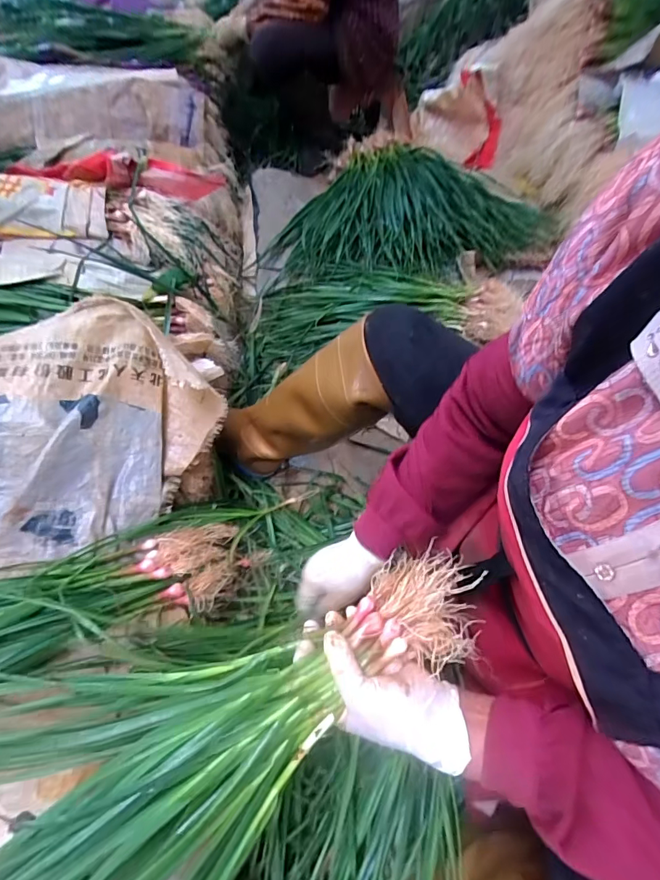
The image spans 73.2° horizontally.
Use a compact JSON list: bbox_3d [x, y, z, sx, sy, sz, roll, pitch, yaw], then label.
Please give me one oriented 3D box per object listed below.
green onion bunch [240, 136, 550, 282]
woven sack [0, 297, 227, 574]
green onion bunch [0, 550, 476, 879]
[{"bbox_3d":[0.249,-0.694,1.317,0.784,0.131,0.695,9,54,6],"label":"green onion bunch"},{"bbox_3d":[-0.374,-0.001,0.580,0.466,0.156,0.306,-24,58,-17],"label":"woven sack"},{"bbox_3d":[-0.109,0.278,0.378,0.540,0.078,0.307,-35,60,-4],"label":"green onion bunch"}]

